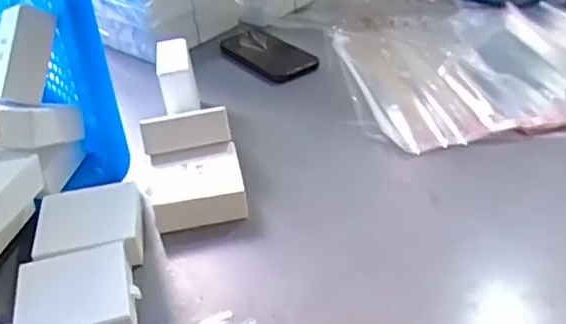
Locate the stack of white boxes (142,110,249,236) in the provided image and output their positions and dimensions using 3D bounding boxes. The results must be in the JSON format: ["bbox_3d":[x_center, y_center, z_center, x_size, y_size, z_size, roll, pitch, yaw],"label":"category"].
[{"bbox_3d":[-0.094,0.004,0.632,0.093,0.076,0.117,-9,35,-6],"label":"stack of white boxes"}]

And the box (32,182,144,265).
[{"bbox_3d":[-0.185,0.065,0.592,0.101,0.035,0.093,-8,35,-5],"label":"box"}]

